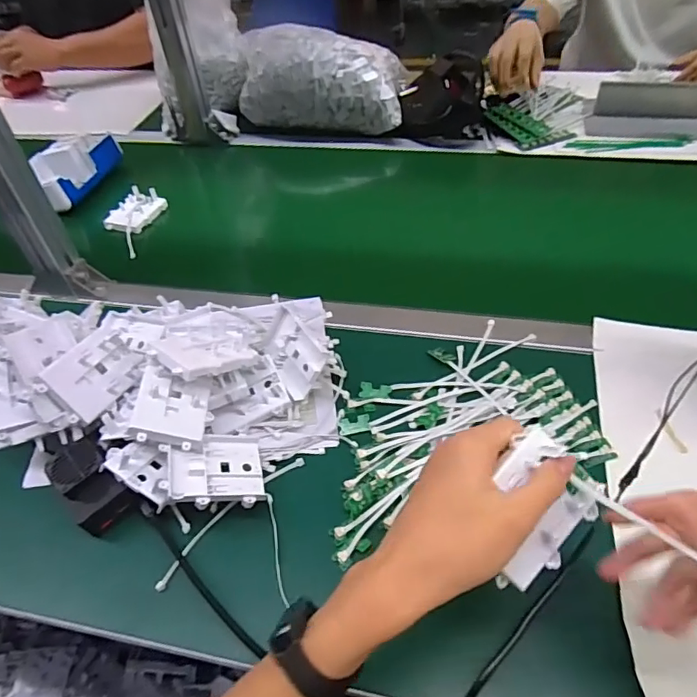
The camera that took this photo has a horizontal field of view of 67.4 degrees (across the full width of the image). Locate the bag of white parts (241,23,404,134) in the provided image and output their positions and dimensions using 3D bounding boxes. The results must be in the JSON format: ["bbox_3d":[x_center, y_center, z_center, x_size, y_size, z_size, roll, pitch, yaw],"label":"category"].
[{"bbox_3d":[-0.053,-0.490,0.948,0.305,0.132,0.130,8,49,12],"label":"bag of white parts"}]

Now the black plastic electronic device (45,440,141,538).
[{"bbox_3d":[-0.229,0.121,0.464,0.050,0.059,0.082,-36,55,-25],"label":"black plastic electronic device"}]

